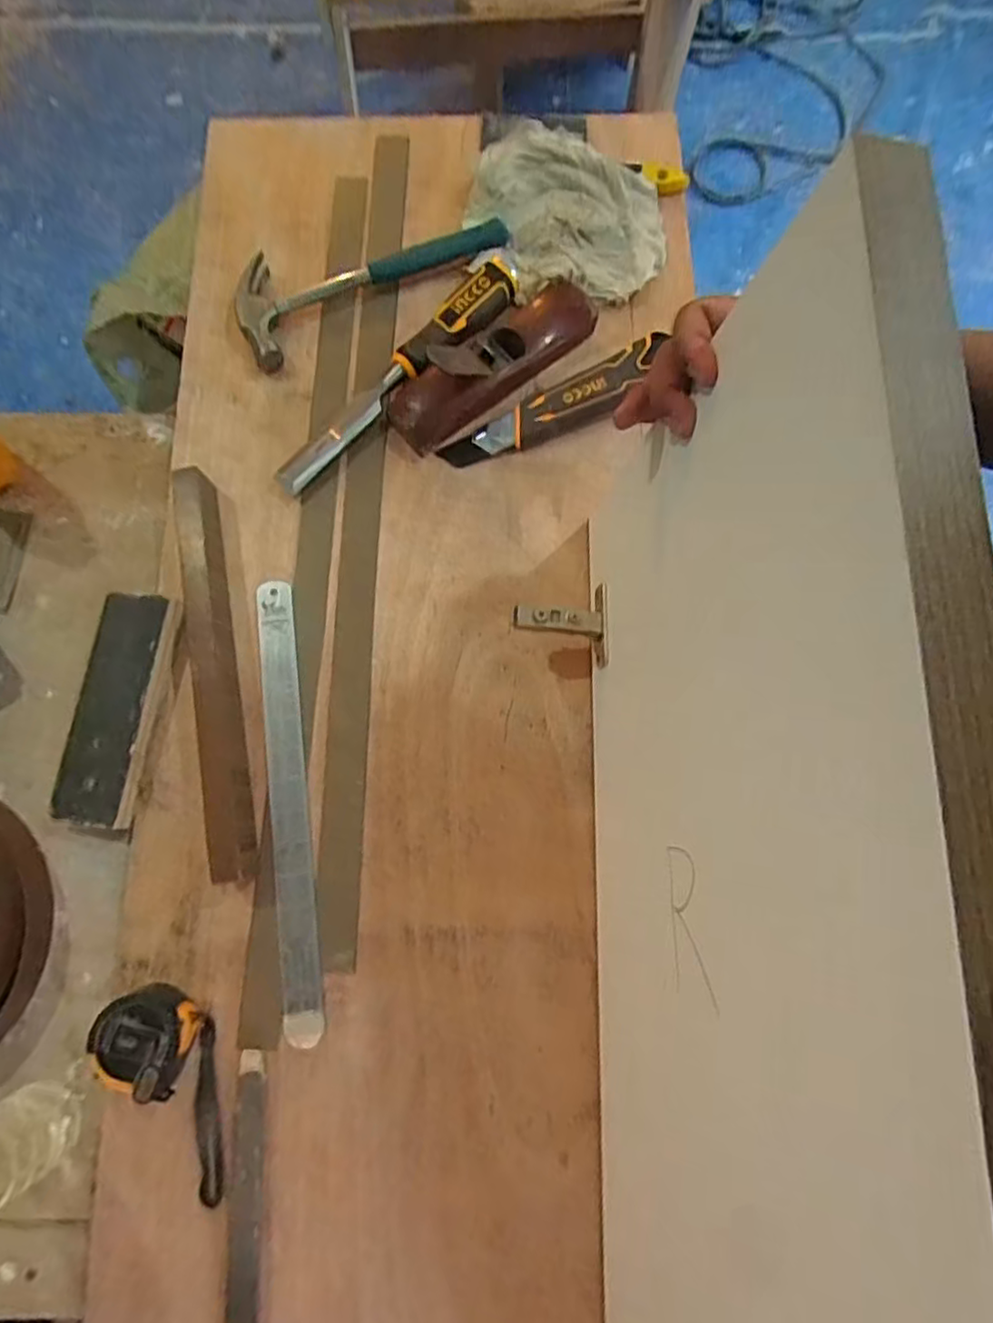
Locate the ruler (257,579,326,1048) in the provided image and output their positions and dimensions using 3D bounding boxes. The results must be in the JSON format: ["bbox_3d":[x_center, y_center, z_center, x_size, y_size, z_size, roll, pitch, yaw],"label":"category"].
[{"bbox_3d":[-0.155,0.100,0.491,0.028,0.006,0.331,-8,77,-1],"label":"ruler"}]

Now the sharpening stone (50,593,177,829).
[{"bbox_3d":[-0.283,0.035,0.499,0.060,0.025,0.170,9,78,3],"label":"sharpening stone"}]

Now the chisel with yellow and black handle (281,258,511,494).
[{"bbox_3d":[-0.081,-0.247,0.558,0.043,0.026,0.270,44,81,9],"label":"chisel with yellow and black handle"}]

